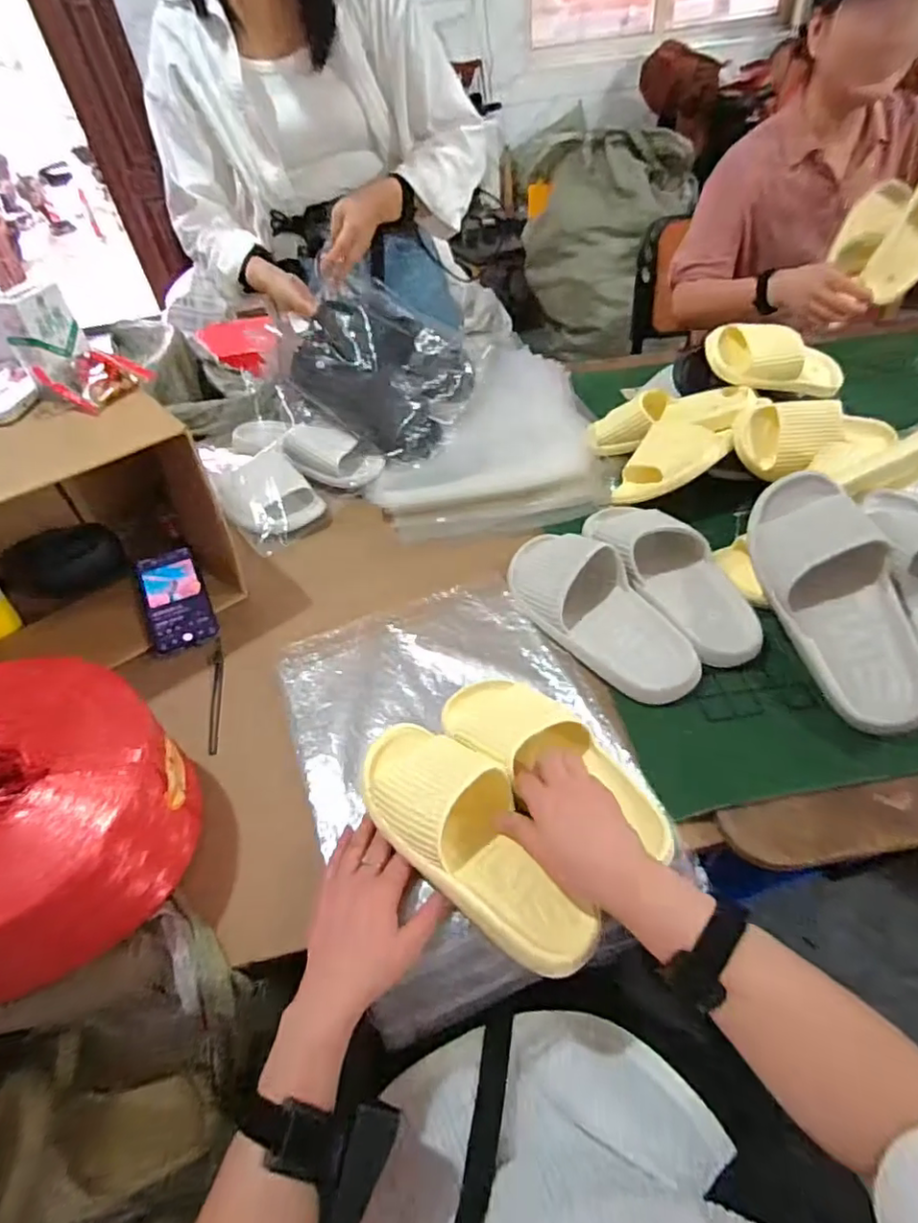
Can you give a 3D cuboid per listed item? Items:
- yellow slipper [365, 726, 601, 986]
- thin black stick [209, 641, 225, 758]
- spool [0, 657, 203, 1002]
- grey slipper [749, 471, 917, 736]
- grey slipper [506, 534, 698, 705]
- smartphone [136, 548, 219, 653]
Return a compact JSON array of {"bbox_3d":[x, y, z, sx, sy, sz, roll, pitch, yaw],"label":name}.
[{"bbox_3d":[0.006,0.187,0.513,0.098,0.065,0.256,-33,61,-22],"label":"yellow slipper"},{"bbox_3d":[-0.277,0.095,0.682,0.013,0.010,0.158,-12,46,-4],"label":"thin black stick"},{"bbox_3d":[-0.391,0.185,0.519,0.275,0.127,0.246,2,47,9],"label":"spool"},{"bbox_3d":[0.393,-0.025,0.615,0.103,0.087,0.299,-8,64,0],"label":"grey slipper"},{"bbox_3d":[0.148,-0.014,0.685,0.113,0.064,0.289,-23,48,-14],"label":"grey slipper"},{"bbox_3d":[-0.365,-0.019,0.766,0.072,0.011,0.157,-18,57,-24],"label":"smartphone"}]

